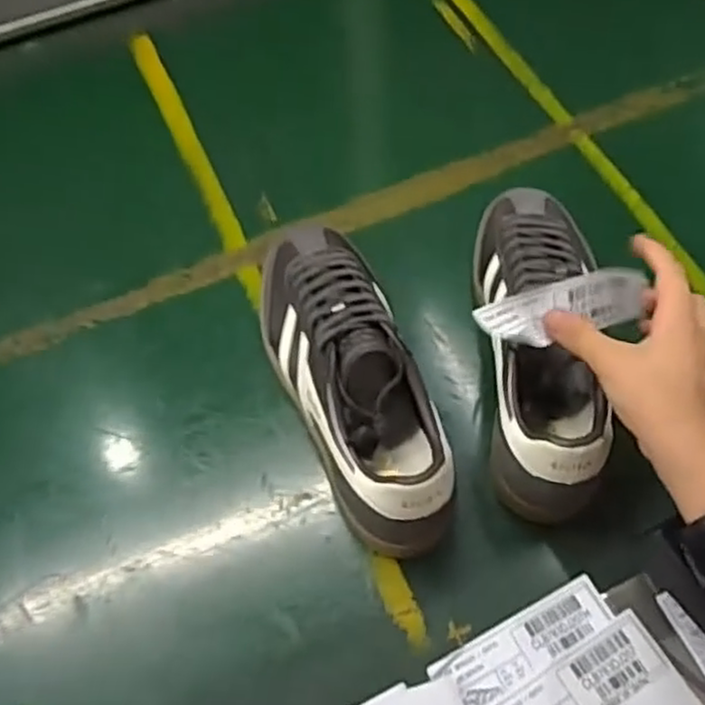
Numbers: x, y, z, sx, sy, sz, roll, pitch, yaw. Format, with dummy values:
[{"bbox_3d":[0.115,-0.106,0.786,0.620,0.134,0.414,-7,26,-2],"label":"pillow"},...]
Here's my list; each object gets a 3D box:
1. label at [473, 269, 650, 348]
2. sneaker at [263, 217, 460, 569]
[{"bbox_3d":[0.135,-0.028,0.469,0.112,0.029,0.034,-12,61,-11],"label":"label"},{"bbox_3d":[-0.005,0.010,0.528,0.093,0.099,0.264,-18,62,-7],"label":"sneaker"}]

